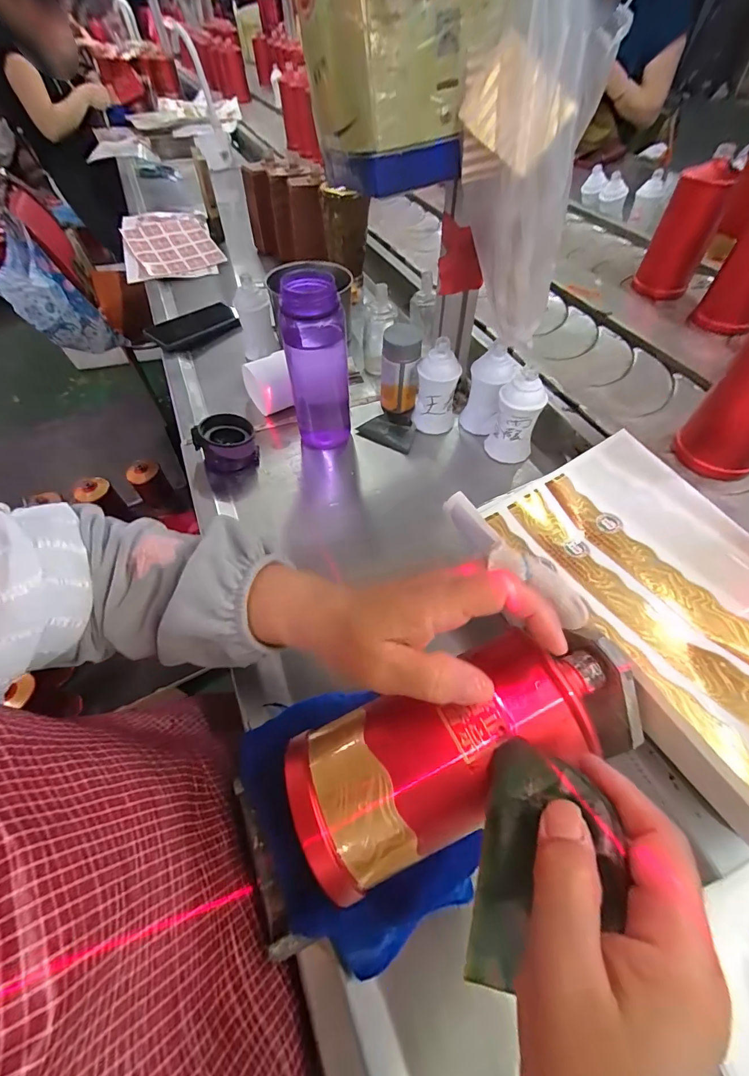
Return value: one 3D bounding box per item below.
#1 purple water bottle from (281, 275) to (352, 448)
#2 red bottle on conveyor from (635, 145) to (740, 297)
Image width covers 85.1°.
[{"bbox_3d":[-0.071,-0.211,0.503,0.077,0.196,0.084,-11,55,-6],"label":"purple water bottle"},{"bbox_3d":[0.516,-0.510,0.676,0.085,0.173,0.076,26,60,19],"label":"red bottle on conveyor"}]

